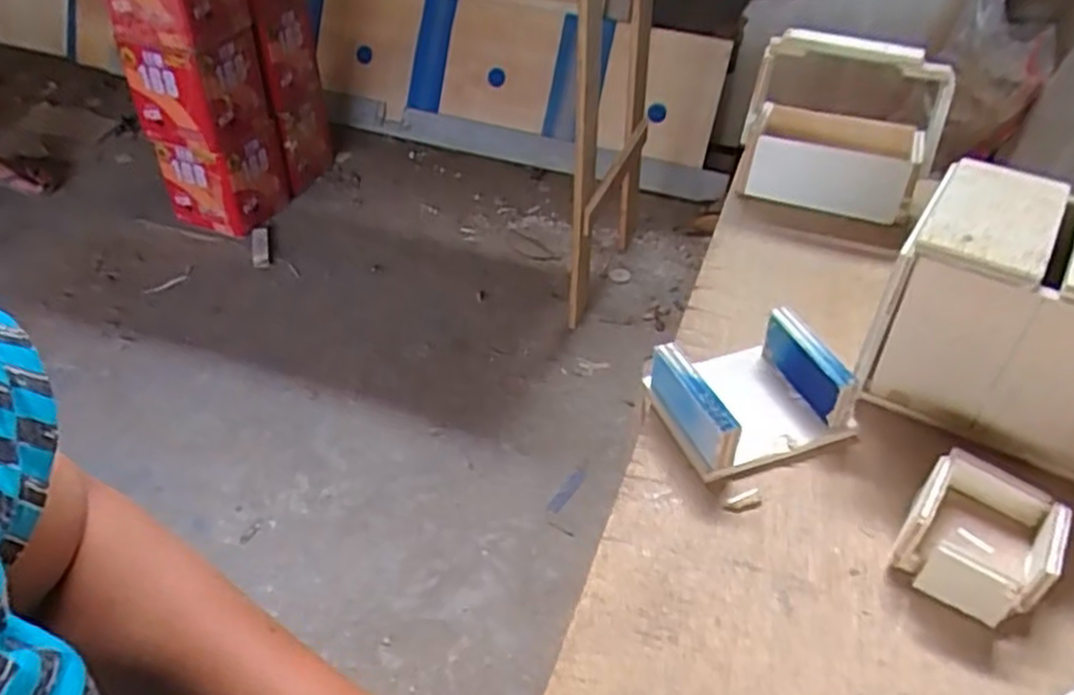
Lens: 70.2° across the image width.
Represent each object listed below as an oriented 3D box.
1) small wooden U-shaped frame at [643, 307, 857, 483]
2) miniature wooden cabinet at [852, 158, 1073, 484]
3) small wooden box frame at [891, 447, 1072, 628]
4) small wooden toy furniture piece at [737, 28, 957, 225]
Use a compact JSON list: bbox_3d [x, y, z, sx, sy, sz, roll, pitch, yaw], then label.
[{"bbox_3d":[0.147,0.030,0.533,0.114,0.051,0.099,-16,43,-16],"label":"small wooden U-shaped frame"},{"bbox_3d":[0.321,-0.018,0.511,0.156,0.146,0.123,23,46,25],"label":"miniature wooden cabinet"},{"bbox_3d":[0.253,0.109,0.441,0.076,0.047,0.080,24,47,26],"label":"small wooden box frame"},{"bbox_3d":[0.293,-0.219,0.738,0.171,0.154,0.100,13,43,16],"label":"small wooden toy furniture piece"}]

